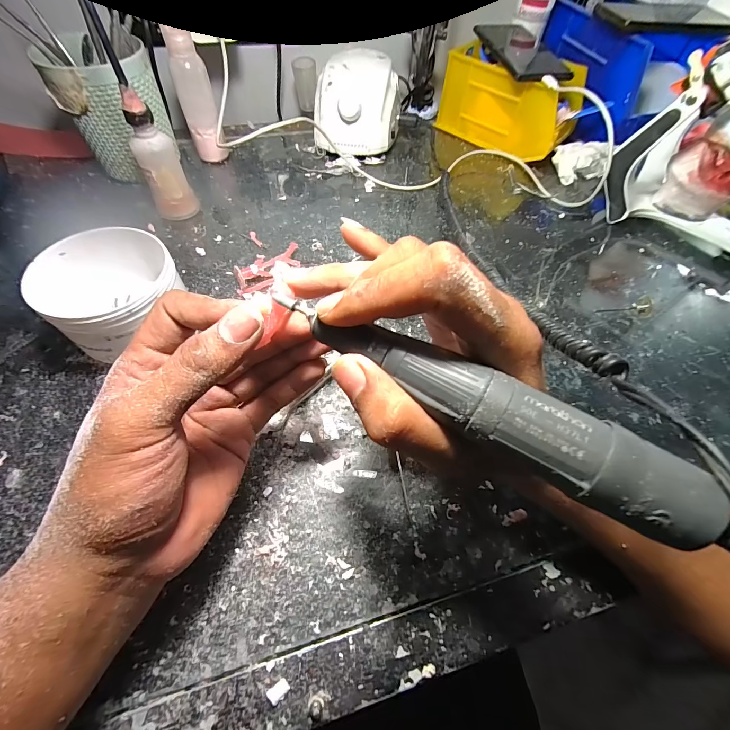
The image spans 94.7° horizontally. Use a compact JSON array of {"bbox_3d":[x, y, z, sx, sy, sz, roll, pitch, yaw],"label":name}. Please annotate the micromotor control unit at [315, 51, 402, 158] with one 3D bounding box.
[{"bbox_3d":[-0.007,-0.341,0.443,0.106,0.077,0.135,7,60,0],"label":"micromotor control unit"}]

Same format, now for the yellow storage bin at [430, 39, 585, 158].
[{"bbox_3d":[0.196,-0.357,0.461,0.177,0.085,0.100,29,62,12],"label":"yellow storage bin"}]

